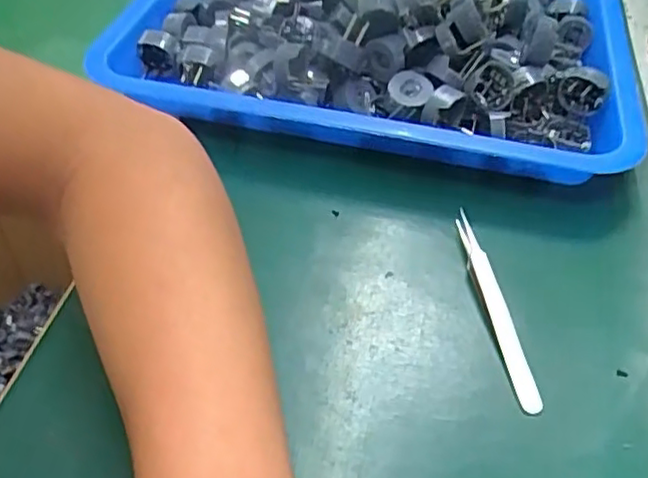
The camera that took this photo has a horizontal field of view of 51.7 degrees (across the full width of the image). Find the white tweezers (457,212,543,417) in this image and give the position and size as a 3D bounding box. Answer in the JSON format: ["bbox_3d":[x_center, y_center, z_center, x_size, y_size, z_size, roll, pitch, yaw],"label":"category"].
[{"bbox_3d":[0.080,0.028,0.318,0.011,0.014,0.115,-4,46,-8],"label":"white tweezers"}]

